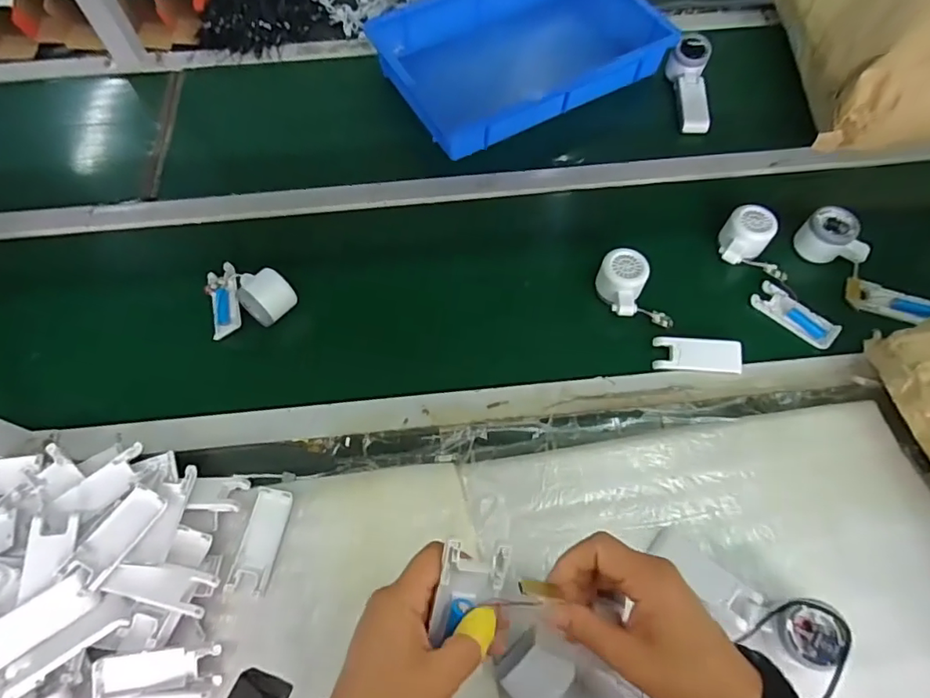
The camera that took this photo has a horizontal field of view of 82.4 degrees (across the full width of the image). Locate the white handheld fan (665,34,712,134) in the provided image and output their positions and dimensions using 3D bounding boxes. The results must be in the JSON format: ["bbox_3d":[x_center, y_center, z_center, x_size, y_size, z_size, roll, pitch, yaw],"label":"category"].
[{"bbox_3d":[0.361,-0.420,0.839,0.058,0.059,0.162,0,64,0],"label":"white handheld fan"}]

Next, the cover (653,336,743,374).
[{"bbox_3d":[0.286,0.007,0.650,0.101,0.015,0.042,3,64,3],"label":"cover"}]

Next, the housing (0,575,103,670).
[{"bbox_3d":[-0.402,0.255,0.476,0.122,0.017,0.035,-33,67,-13],"label":"housing"}]

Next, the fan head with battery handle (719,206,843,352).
[{"bbox_3d":[0.400,-0.095,0.677,0.068,0.050,0.201,-26,66,-11],"label":"fan head with battery handle"}]

